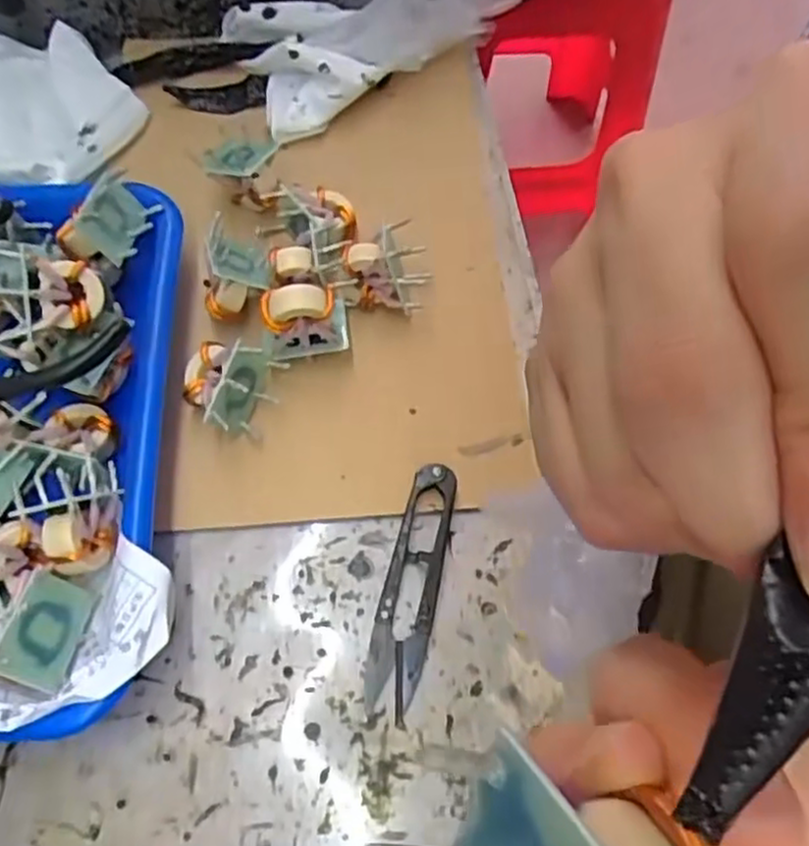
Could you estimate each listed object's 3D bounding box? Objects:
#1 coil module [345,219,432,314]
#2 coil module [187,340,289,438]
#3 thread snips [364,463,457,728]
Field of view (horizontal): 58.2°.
[{"bbox_3d":[-0.008,-0.073,0.348,0.038,0.033,0.031,-2,65,-2],"label":"coil module"},{"bbox_3d":[-0.078,-0.020,0.323,0.038,0.031,0.041,30,68,12],"label":"coil module"},{"bbox_3d":[0.003,0.067,0.301,0.022,0.014,0.102,11,65,4],"label":"thread snips"}]

